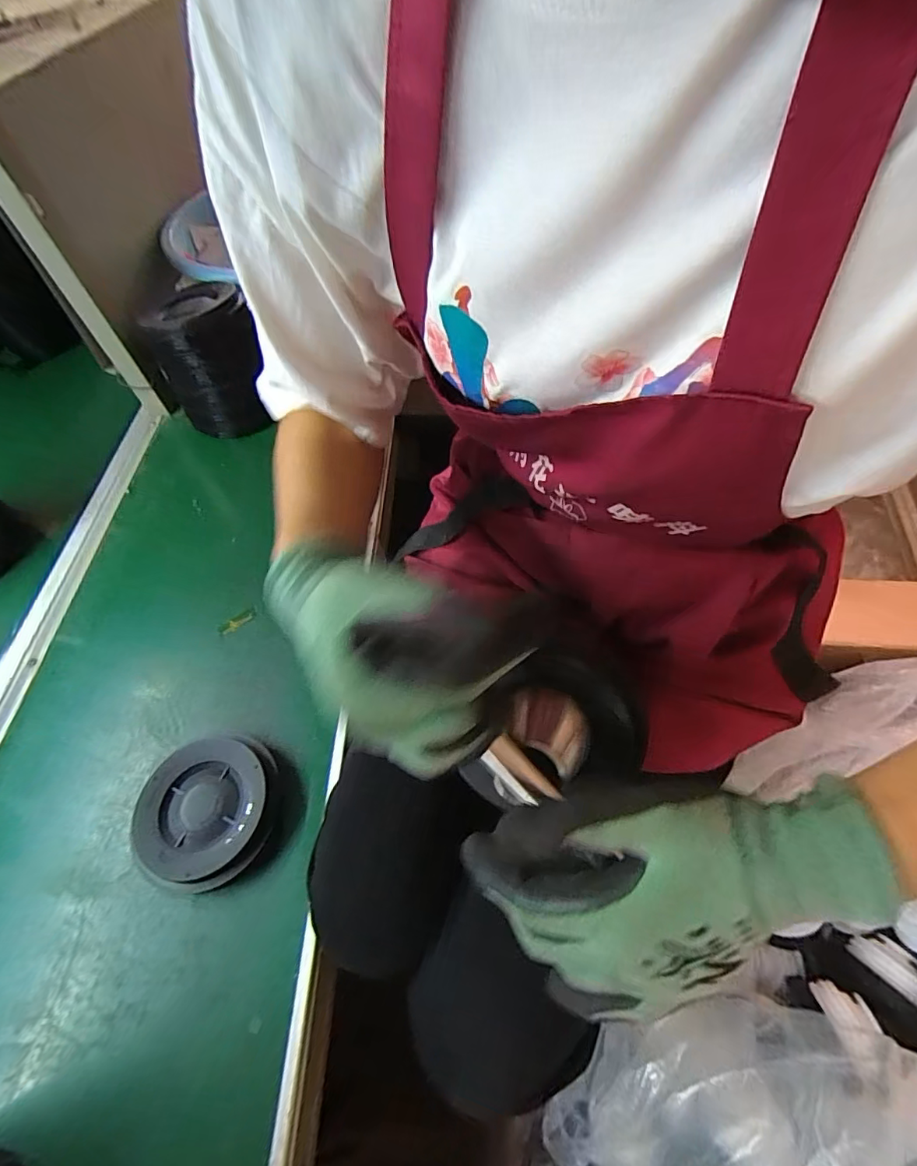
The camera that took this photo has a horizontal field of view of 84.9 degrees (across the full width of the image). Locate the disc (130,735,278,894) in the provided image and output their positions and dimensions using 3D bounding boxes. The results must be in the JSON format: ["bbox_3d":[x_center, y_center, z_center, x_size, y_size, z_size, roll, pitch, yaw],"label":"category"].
[{"bbox_3d":[-0.209,0.192,0.426,0.110,0.036,0.116,-1,57,2],"label":"disc"}]

